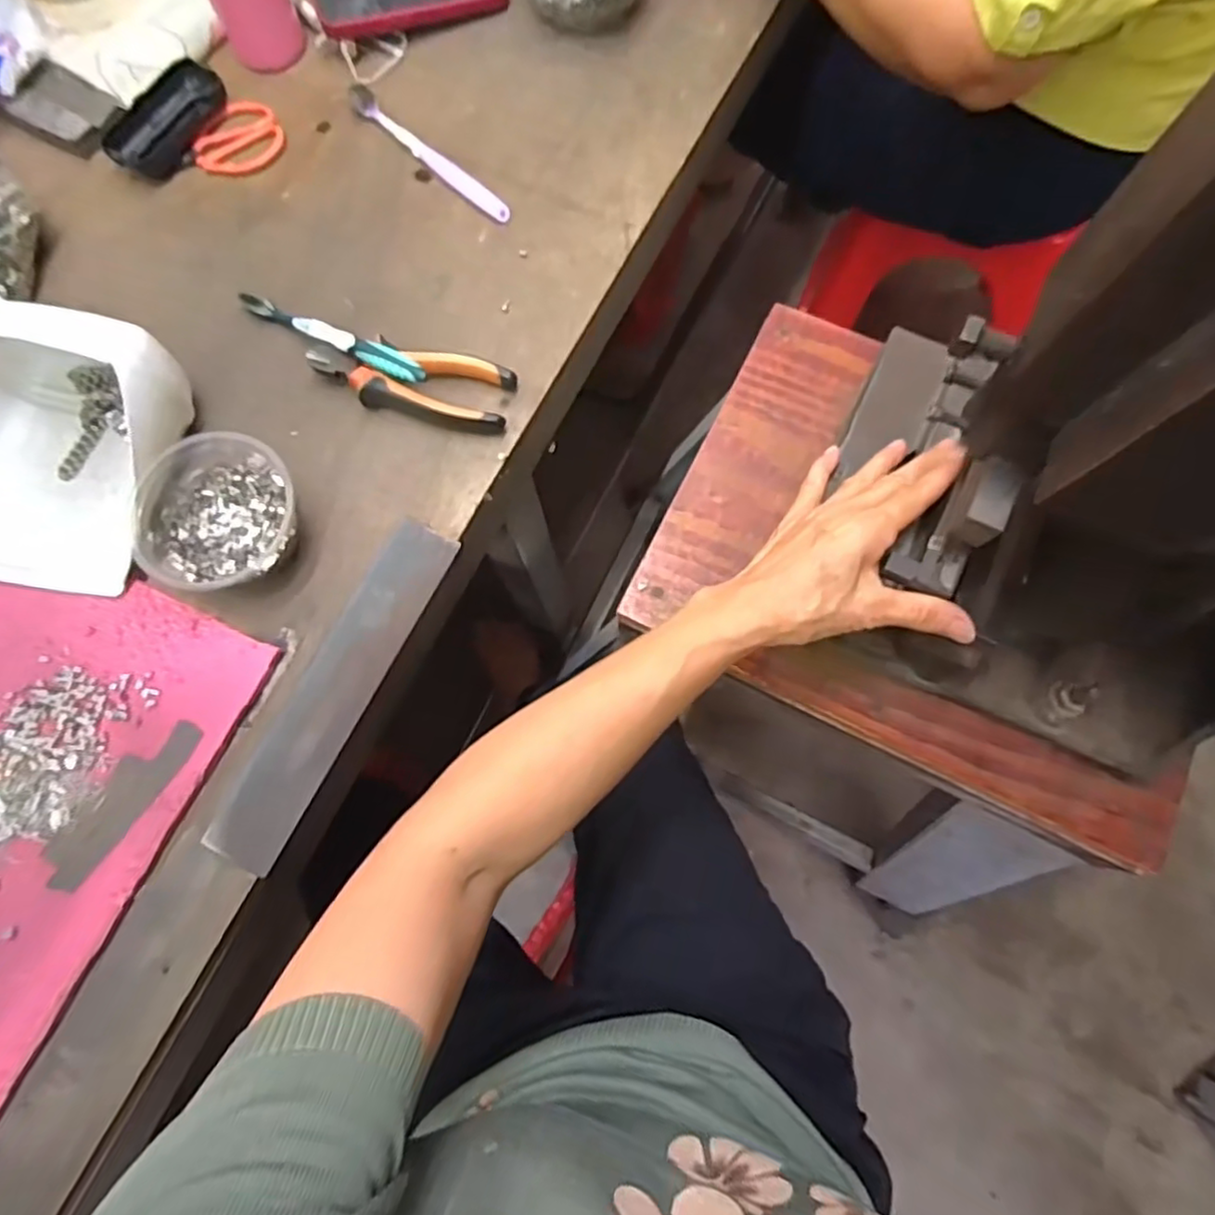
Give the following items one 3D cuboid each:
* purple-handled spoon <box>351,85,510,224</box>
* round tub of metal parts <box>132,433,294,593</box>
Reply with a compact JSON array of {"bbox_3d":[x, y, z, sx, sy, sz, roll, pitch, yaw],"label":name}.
[{"bbox_3d":[-0.148,-0.376,0.562,0.178,0.010,0.020,43,80,8],"label":"purple-handled spoon"},{"bbox_3d":[-0.265,-0.061,0.468,0.103,0.041,0.105,0,78,-1],"label":"round tub of metal parts"}]

